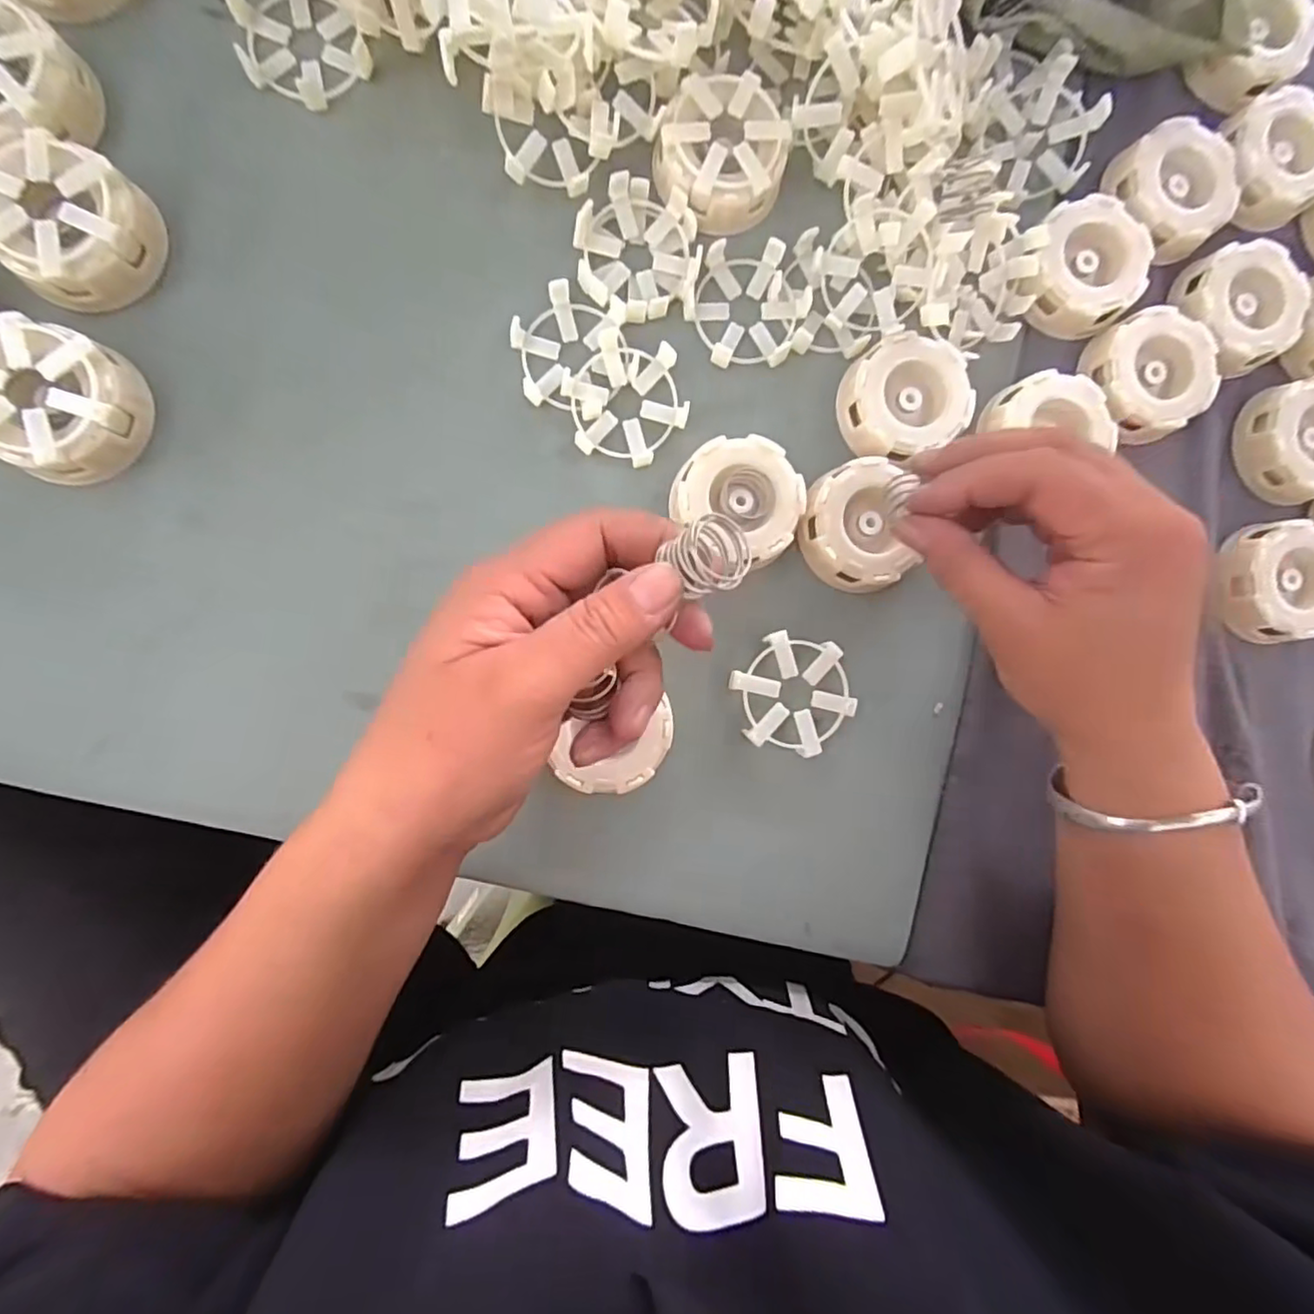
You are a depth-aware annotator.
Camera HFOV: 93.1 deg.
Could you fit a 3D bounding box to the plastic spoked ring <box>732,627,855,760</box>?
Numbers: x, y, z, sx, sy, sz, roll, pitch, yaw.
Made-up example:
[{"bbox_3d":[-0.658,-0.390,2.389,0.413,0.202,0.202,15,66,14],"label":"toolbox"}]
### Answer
[{"bbox_3d":[0.066,0.018,0.306,0.055,0.016,0.060,0,90,-6],"label":"plastic spoked ring"}]

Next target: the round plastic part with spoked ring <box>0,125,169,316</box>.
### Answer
[{"bbox_3d":[-0.252,-0.186,0.270,0.056,0.029,0.060,0,90,-6],"label":"round plastic part with spoked ring"}]

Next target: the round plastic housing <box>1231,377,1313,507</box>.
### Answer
[{"bbox_3d":[0.343,-0.115,0.331,0.059,0.024,0.059,0,90,-6],"label":"round plastic housing"}]

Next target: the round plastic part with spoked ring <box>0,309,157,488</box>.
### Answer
[{"bbox_3d":[-0.257,-0.107,0.267,0.056,0.033,0.060,0,90,-6],"label":"round plastic part with spoked ring"}]

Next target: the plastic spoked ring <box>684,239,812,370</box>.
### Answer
[{"bbox_3d":[0.044,-0.171,0.303,0.060,0.010,0.054,-4,91,-6],"label":"plastic spoked ring"}]

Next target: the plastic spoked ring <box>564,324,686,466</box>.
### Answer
[{"bbox_3d":[-0.015,-0.124,0.299,0.060,0.010,0.056,0,90,-6],"label":"plastic spoked ring"}]

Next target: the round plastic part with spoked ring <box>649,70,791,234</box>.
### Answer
[{"bbox_3d":[0.031,-0.236,0.295,0.058,0.023,0.057,0,90,-6],"label":"round plastic part with spoked ring"}]

